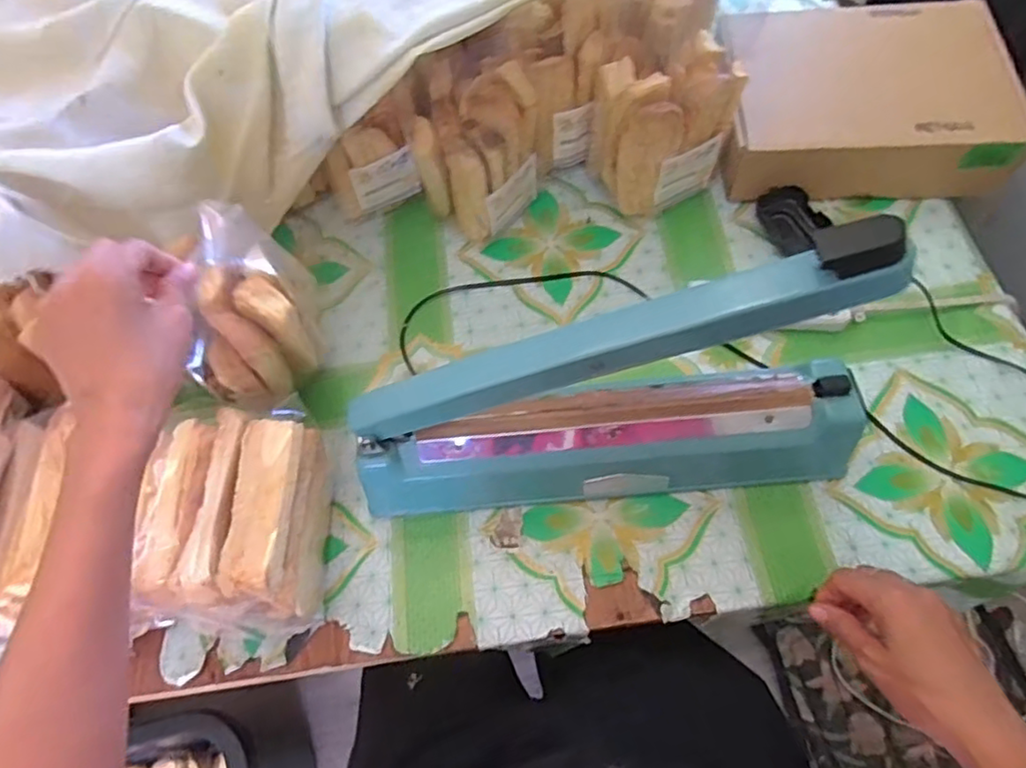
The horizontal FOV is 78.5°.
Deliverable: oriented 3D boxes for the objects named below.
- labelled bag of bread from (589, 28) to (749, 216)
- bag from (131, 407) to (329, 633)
[{"bbox_3d":[0.148,-0.237,0.608,0.116,0.152,0.084,-25,67,-8],"label":"labelled bag of bread"},{"bbox_3d":[-0.207,0.103,0.477,0.123,0.096,0.160,-6,65,0],"label":"bag"}]

